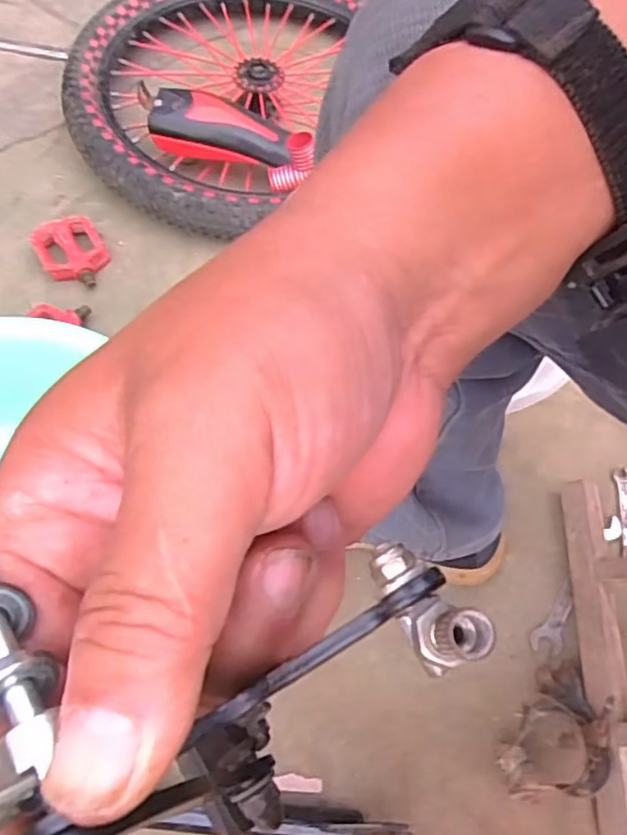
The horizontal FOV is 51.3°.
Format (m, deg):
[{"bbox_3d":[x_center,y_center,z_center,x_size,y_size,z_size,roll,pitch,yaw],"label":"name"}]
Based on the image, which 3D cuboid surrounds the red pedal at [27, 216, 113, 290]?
[{"bbox_3d":[-0.282,-0.193,0.766,0.074,0.028,0.103,-25,67,-16],"label":"red pedal"}]

